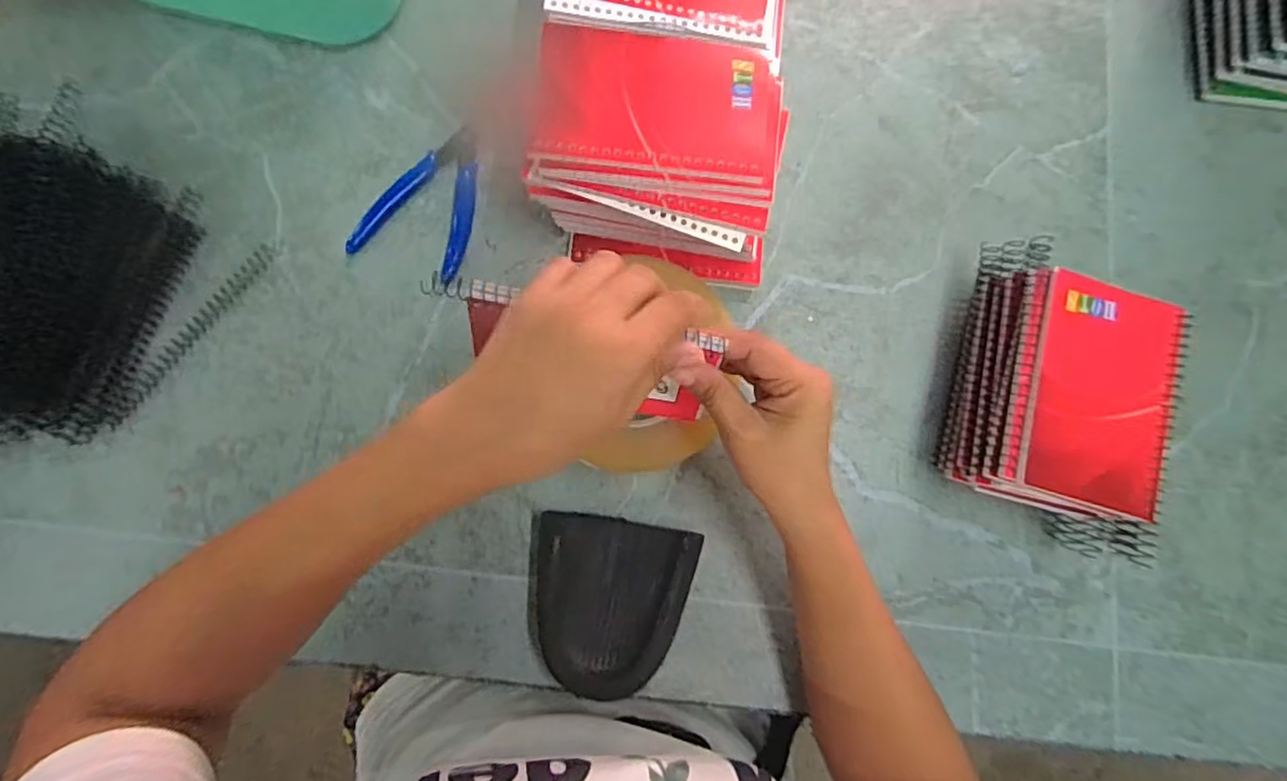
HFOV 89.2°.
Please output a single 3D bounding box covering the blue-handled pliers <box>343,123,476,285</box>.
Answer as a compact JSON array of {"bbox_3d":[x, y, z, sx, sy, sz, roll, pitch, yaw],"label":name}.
[{"bbox_3d":[-0.146,-0.135,0.452,0.071,0.009,0.109,21,80,0],"label":"blue-handled pliers"}]

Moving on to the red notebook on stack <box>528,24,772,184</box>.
[{"bbox_3d":[0.006,-0.162,0.363,0.128,0.009,0.081,4,80,-3],"label":"red notebook on stack"}]

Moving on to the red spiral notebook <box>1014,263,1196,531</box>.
[{"bbox_3d":[0.265,0.002,0.373,0.083,0.005,0.128,17,80,0],"label":"red spiral notebook"}]

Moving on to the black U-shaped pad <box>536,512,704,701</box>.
[{"bbox_3d":[-0.021,0.135,0.408,0.096,0.032,0.106,9,80,-2],"label":"black U-shaped pad"}]

